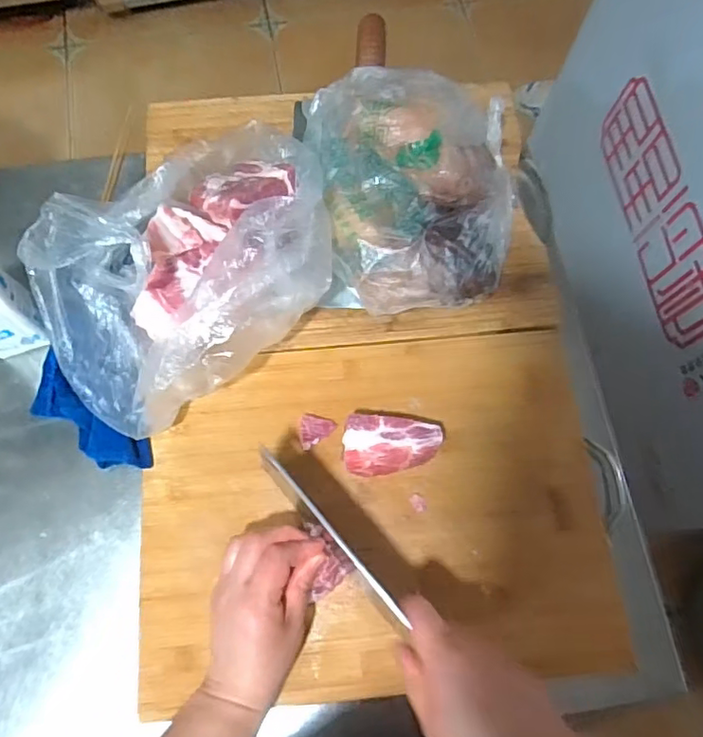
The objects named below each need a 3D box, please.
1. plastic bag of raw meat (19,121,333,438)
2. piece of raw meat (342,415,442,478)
[{"bbox_3d":[-0.136,-0.088,0.492,0.283,0.112,0.197,-41,78,-14],"label":"plastic bag of raw meat"},{"bbox_3d":[0.033,0.069,0.484,0.079,0.033,0.047,7,72,0],"label":"piece of raw meat"}]

